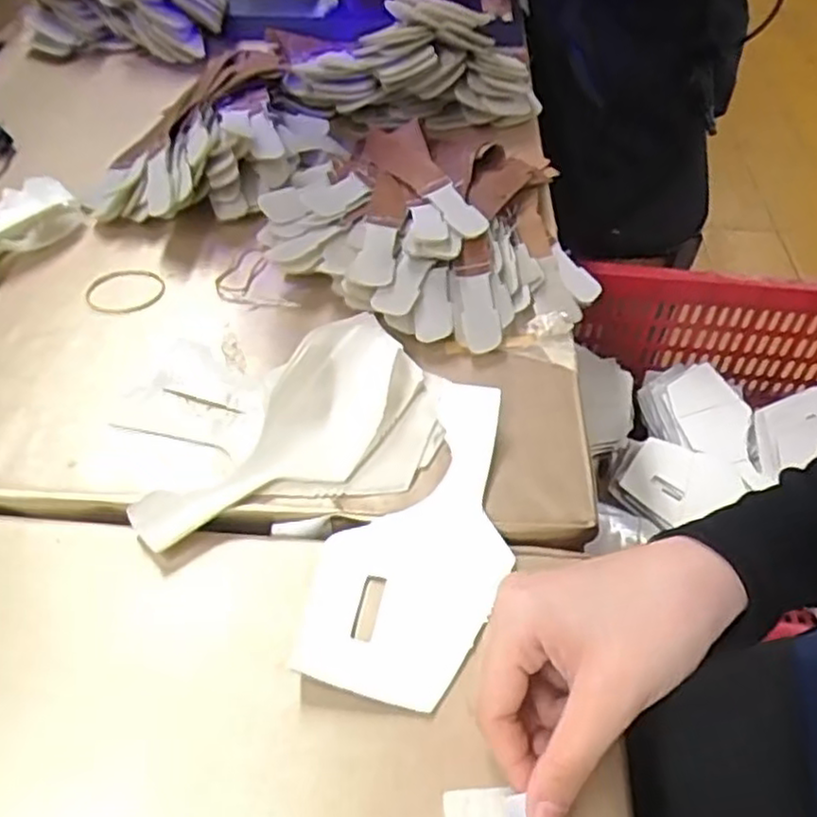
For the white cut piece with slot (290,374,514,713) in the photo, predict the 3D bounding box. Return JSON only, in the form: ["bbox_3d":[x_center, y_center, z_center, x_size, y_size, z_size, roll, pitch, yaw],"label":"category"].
[{"bbox_3d":[0.011,0.062,0.374,0.084,0.013,0.177,22,57,14],"label":"white cut piece with slot"}]

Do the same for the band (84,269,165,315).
[{"bbox_3d":[-0.195,-0.082,0.498,0.052,0.005,0.048,1,49,-1],"label":"band"}]

